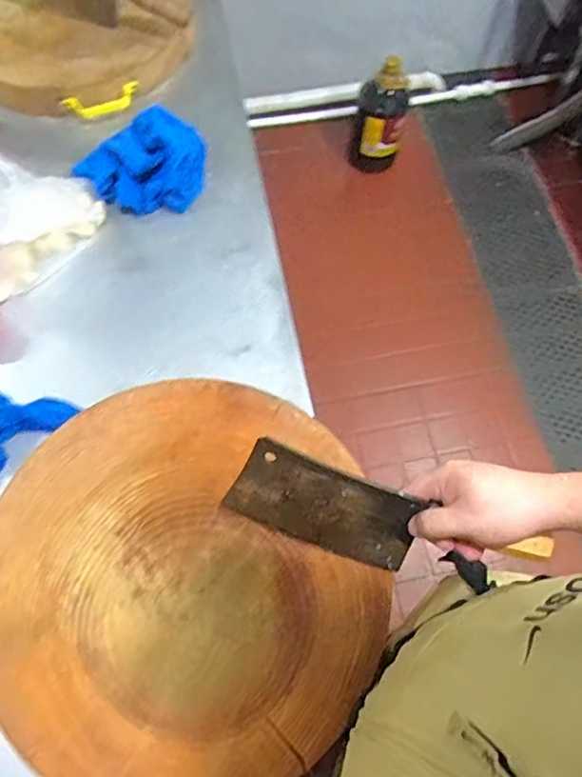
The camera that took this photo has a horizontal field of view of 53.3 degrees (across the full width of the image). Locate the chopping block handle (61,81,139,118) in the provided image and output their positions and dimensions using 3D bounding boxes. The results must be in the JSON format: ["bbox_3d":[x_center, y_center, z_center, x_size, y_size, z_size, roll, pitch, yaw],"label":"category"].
[{"bbox_3d":[-0.277,-0.423,0.853,0.111,0.026,0.035,-19,69,-9],"label":"chopping block handle"}]

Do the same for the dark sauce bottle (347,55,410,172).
[{"bbox_3d":[0.261,-0.801,1.712,0.155,0.354,0.143,13,68,4],"label":"dark sauce bottle"}]

